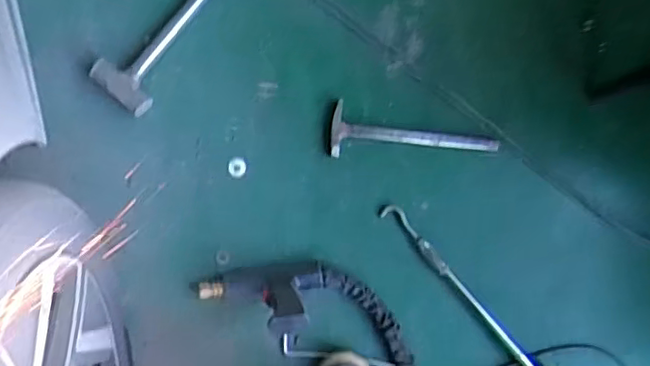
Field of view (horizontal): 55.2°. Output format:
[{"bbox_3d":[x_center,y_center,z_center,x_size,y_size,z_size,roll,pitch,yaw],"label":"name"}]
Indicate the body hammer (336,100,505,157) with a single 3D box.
[{"bbox_3d":[0.156,-0.077,1.091,0.289,0.021,0.089,8,90,-2],"label":"body hammer"}]

